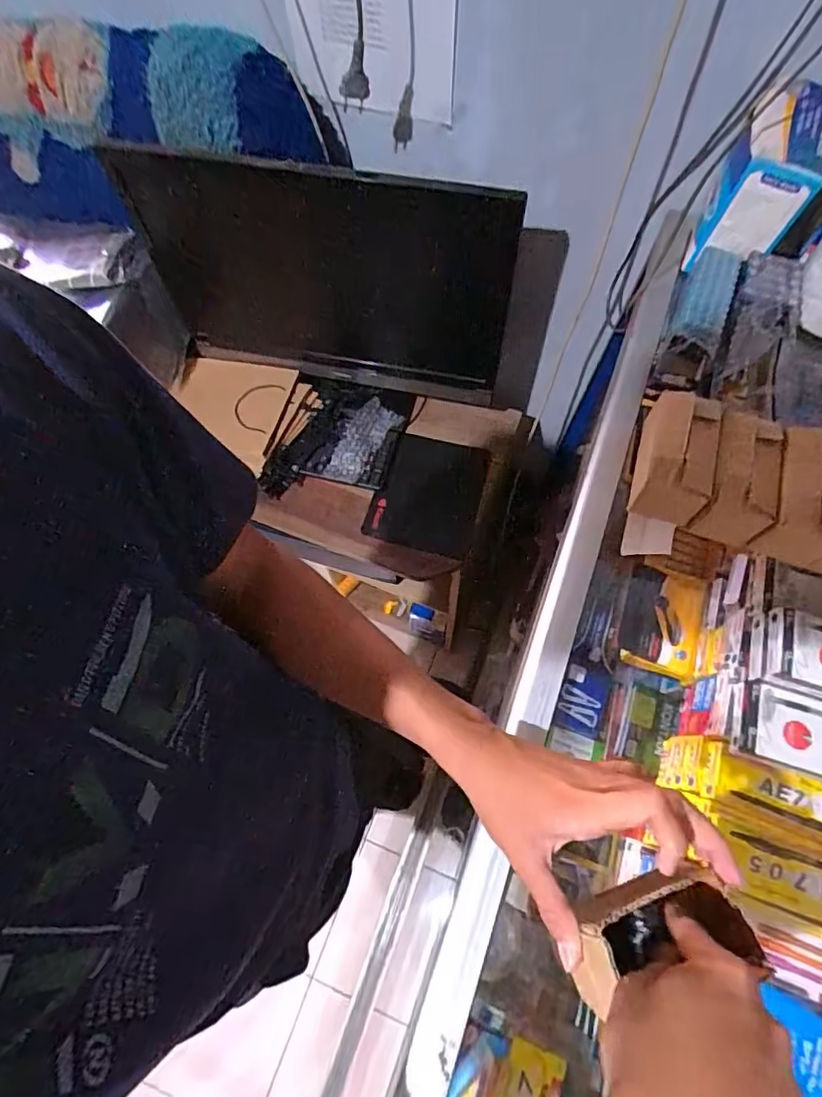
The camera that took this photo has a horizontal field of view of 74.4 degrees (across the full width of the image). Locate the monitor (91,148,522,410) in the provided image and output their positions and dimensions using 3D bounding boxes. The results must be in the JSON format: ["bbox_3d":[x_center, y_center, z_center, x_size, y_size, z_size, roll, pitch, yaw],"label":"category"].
[{"bbox_3d":[-0.136,-0.385,0.795,0.550,0.343,0.064,14,68,8],"label":"monitor"}]

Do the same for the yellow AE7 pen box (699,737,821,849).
[{"bbox_3d":[0.361,0.243,0.519,0.151,0.026,0.060,22,70,11],"label":"yellow AE7 pen box"}]

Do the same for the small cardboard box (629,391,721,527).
[{"bbox_3d":[0.230,-0.080,0.473,0.057,0.054,0.099,16,69,8],"label":"small cardboard box"}]

